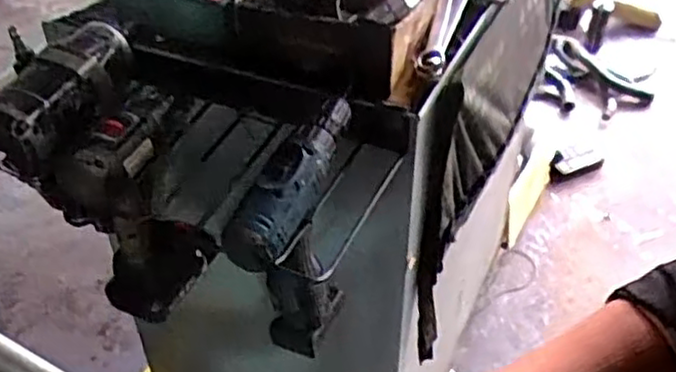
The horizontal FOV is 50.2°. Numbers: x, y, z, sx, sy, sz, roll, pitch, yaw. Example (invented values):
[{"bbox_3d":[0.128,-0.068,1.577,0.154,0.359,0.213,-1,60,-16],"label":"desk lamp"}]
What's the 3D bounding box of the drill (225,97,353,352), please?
[{"bbox_3d":[-0.034,0.052,0.692,0.064,0.208,0.175,13,43,15],"label":"drill"}]

